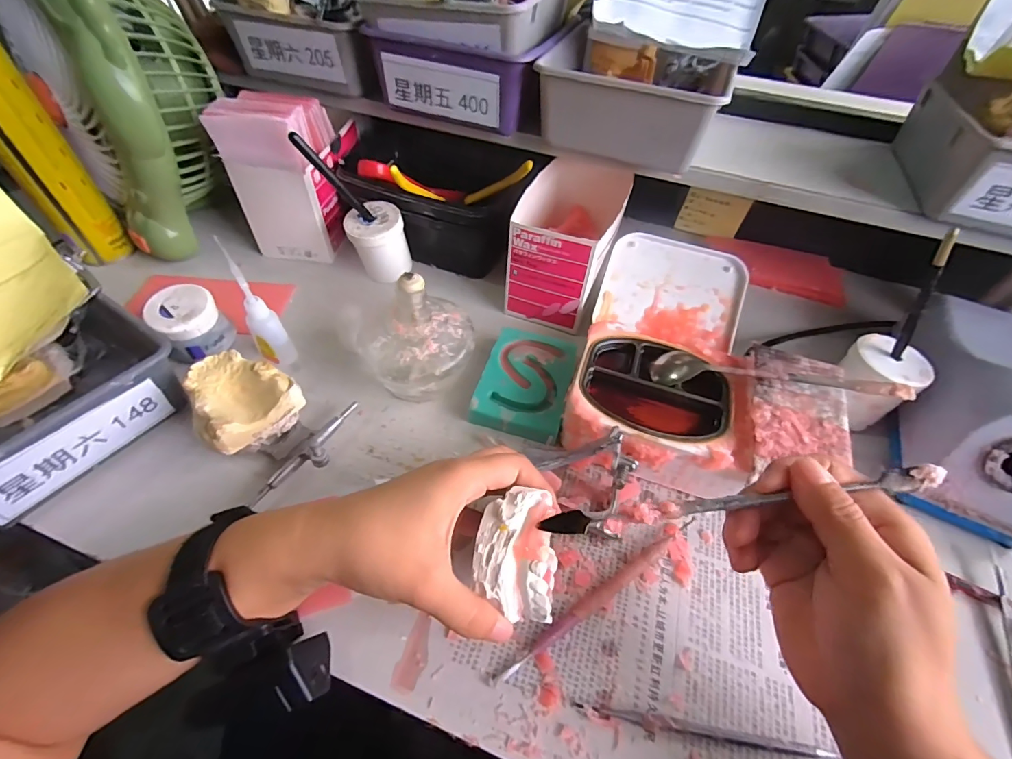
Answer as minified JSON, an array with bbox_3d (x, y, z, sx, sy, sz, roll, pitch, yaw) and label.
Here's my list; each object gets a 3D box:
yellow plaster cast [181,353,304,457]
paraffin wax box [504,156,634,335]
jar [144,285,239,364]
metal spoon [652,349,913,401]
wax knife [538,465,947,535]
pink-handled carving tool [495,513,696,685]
[{"bbox_3d":[-0.198,0.015,0.327,0.067,0.040,0.066,38,58,24],"label":"yellow plaster cast"},{"bbox_3d":[0.062,-0.140,0.445,0.088,0.094,0.151,18,52,11],"label":"paraffin wax box"},{"bbox_3d":[-0.266,-0.048,0.368,0.050,0.043,0.049,-31,59,-25],"label":"jar"},{"bbox_3d":[0.203,-0.003,0.335,0.170,0.023,0.028,9,50,22],"label":"metal spoon"},{"bbox_3d":[0.111,0.061,0.216,0.186,0.008,0.011,-10,51,8],"label":"wax knife"},{"bbox_3d":[0.063,0.137,0.284,0.168,0.008,0.011,-28,58,-24],"label":"pink-handled carving tool"}]

